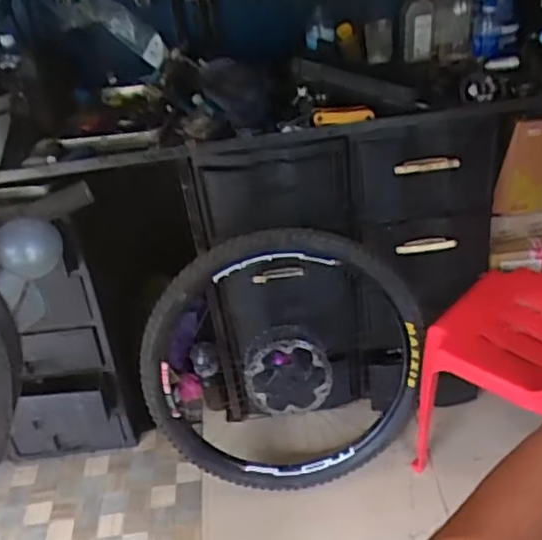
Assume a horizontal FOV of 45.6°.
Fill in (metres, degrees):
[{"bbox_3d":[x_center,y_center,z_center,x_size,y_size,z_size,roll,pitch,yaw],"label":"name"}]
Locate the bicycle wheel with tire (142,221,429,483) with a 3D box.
[{"bbox_3d":[0.032,0.234,1.500,0.653,0.622,0.199,-10,35,-3],"label":"bicycle wheel with tire"}]

